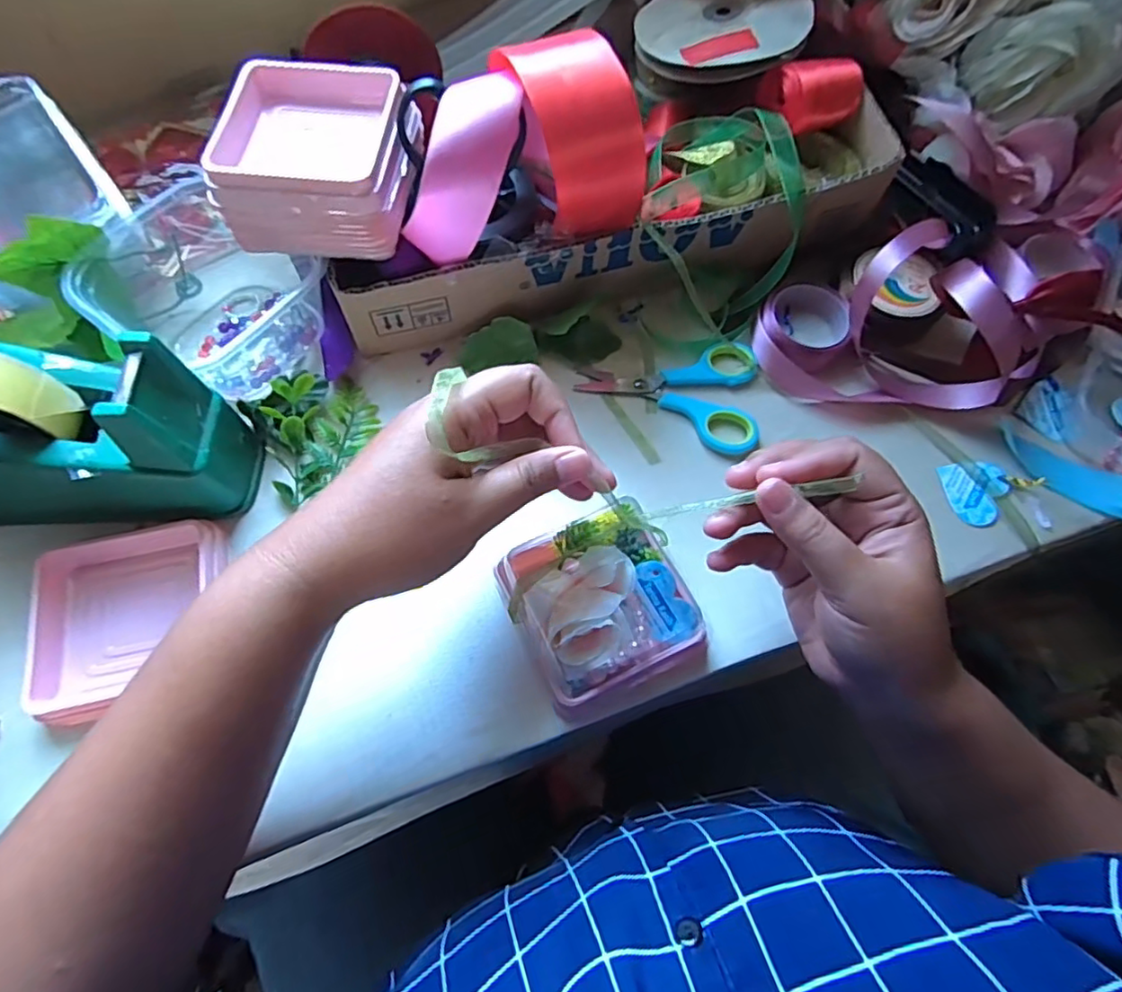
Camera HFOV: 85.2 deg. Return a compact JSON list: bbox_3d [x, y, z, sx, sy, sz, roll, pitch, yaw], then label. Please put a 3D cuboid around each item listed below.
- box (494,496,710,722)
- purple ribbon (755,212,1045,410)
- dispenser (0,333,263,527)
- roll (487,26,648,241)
[{"bbox_3d":[0.022,0.056,0.312,0.087,0.047,0.088,-20,70,-10],"label":"box"},{"bbox_3d":[0.219,-0.106,0.373,0.175,0.067,0.115,-14,69,-8],"label":"purple ribbon"},{"bbox_3d":[-0.277,-0.033,0.304,0.197,0.105,0.072,4,68,0],"label":"dispenser"},{"bbox_3d":[0.002,-0.178,0.325,0.059,0.095,0.083,-30,72,-13],"label":"roll"}]

